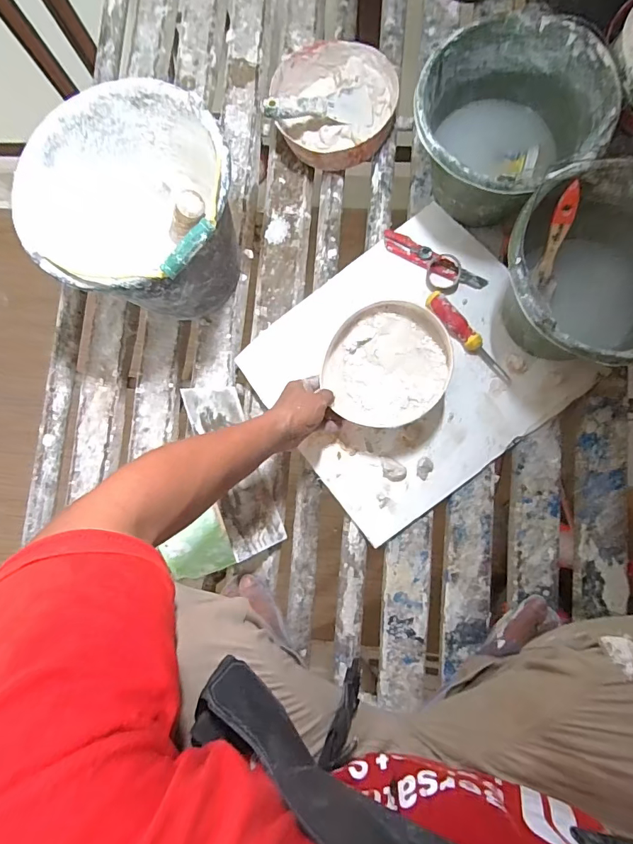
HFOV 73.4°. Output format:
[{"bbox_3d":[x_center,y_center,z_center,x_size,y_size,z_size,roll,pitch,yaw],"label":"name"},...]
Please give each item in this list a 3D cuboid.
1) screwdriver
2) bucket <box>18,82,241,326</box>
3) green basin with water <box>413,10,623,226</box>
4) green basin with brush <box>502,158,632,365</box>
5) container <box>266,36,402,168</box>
[{"bbox_3d":[0.240,-0.131,0.669,0.031,0.025,0.180,-41,81,0],"label":"screwdriver"},{"bbox_3d":[-0.239,-0.289,0.628,0.273,0.249,0.264,-1,83,6],"label":"bucket"},{"bbox_3d":[0.269,-0.414,0.631,0.239,0.165,0.241,-1,83,6],"label":"green basin with water"},{"bbox_3d":[0.360,-0.178,0.571,0.237,0.169,0.232,-1,83,6],"label":"green basin with brush"},{"bbox_3d":[0.036,-0.541,0.736,0.206,0.060,0.209,-1,83,6],"label":"container"}]

